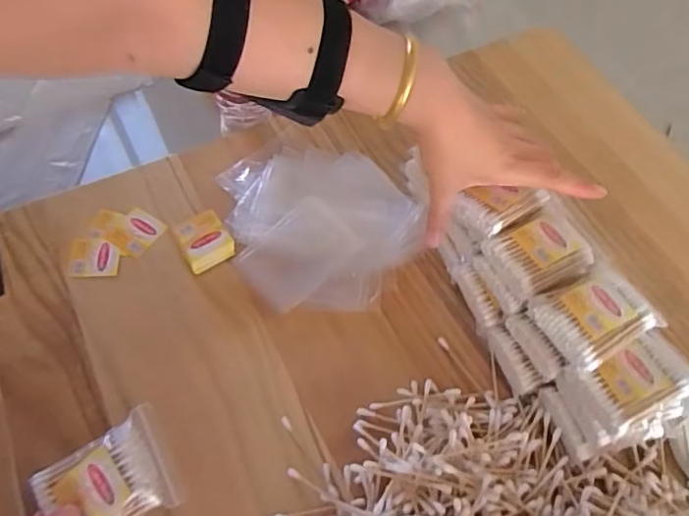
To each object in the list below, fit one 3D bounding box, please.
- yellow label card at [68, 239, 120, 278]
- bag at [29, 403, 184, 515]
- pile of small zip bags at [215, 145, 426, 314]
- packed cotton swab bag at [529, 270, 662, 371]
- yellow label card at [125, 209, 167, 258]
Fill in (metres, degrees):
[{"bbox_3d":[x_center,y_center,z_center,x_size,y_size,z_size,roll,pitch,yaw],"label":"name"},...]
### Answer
[{"bbox_3d":[-0.225,0.000,0.494,0.043,0.004,0.038,-1,61,-5],"label":"yellow label card"},{"bbox_3d":[-0.149,0.142,0.342,0.086,0.010,0.061,-33,68,-2],"label":"bag"},{"bbox_3d":[-0.020,-0.033,0.511,0.177,0.016,0.169,2,61,-3],"label":"pile of small zip bags"},{"bbox_3d":[0.183,0.042,0.406,0.075,0.016,0.062,-26,66,-17],"label":"packed cotton swab bag"},{"bbox_3d":[-0.192,-0.024,0.512,0.040,0.004,0.042,28,63,11],"label":"yellow label card"}]

